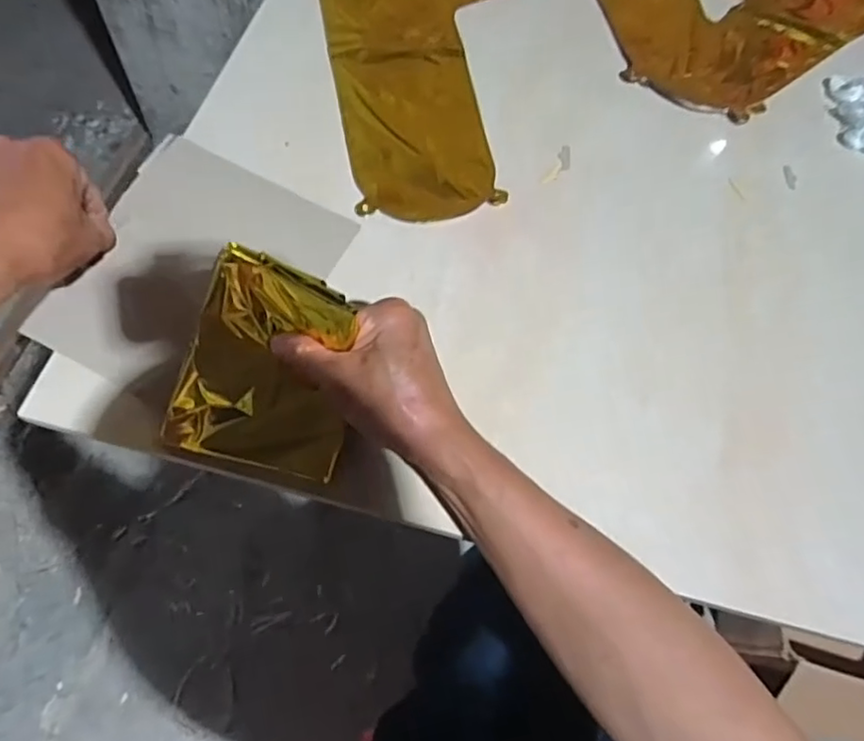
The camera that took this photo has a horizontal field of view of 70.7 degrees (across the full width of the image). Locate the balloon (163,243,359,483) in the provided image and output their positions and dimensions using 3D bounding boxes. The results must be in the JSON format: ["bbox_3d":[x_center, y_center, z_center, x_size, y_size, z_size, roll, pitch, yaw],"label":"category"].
[{"bbox_3d":[-0.106,-0.002,0.392,0.111,0.031,0.131,17,98,5],"label":"balloon"}]

